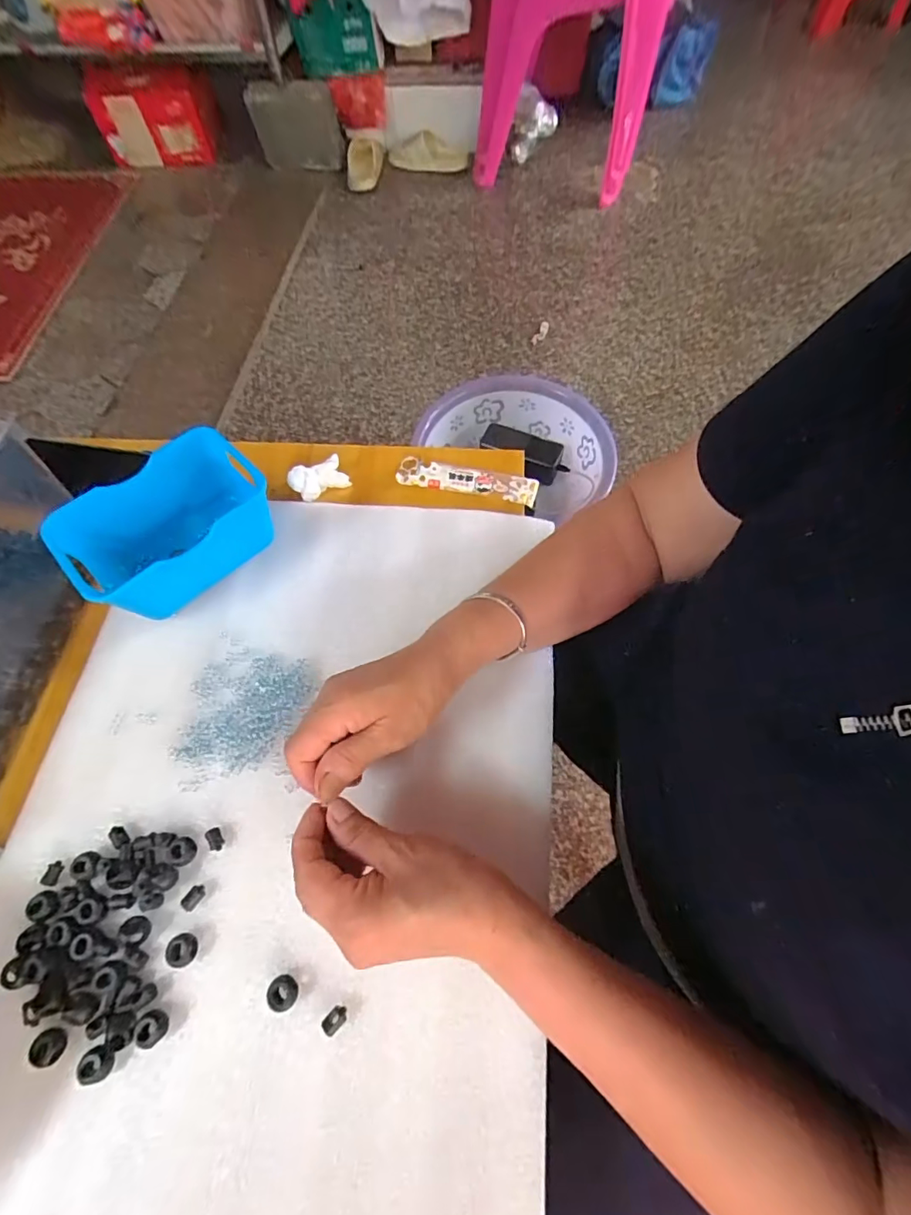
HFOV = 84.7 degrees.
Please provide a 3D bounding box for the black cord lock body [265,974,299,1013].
[{"bbox_3d":[-0.105,0.234,0.302,0.015,0.011,0.017,-40,69,-15],"label":"black cord lock body"}]

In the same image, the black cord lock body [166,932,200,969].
[{"bbox_3d":[-0.172,0.215,0.313,0.015,0.012,0.018,-21,66,-8],"label":"black cord lock body"}]

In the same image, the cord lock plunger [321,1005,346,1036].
[{"bbox_3d":[-0.072,0.245,0.296,0.011,0.006,0.014,40,74,17],"label":"cord lock plunger"}]

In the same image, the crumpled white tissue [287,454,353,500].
[{"bbox_3d":[-0.131,-0.123,0.475,0.052,0.019,0.027,-26,66,-10],"label":"crumpled white tissue"}]

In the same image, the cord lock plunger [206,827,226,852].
[{"bbox_3d":[-0.165,0.158,0.341,0.009,0.008,0.016,-29,68,-10],"label":"cord lock plunger"}]

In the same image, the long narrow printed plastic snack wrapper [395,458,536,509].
[{"bbox_3d":[0.011,-0.122,0.474,0.132,0.011,0.029,11,65,7],"label":"long narrow printed plastic snack wrapper"}]

